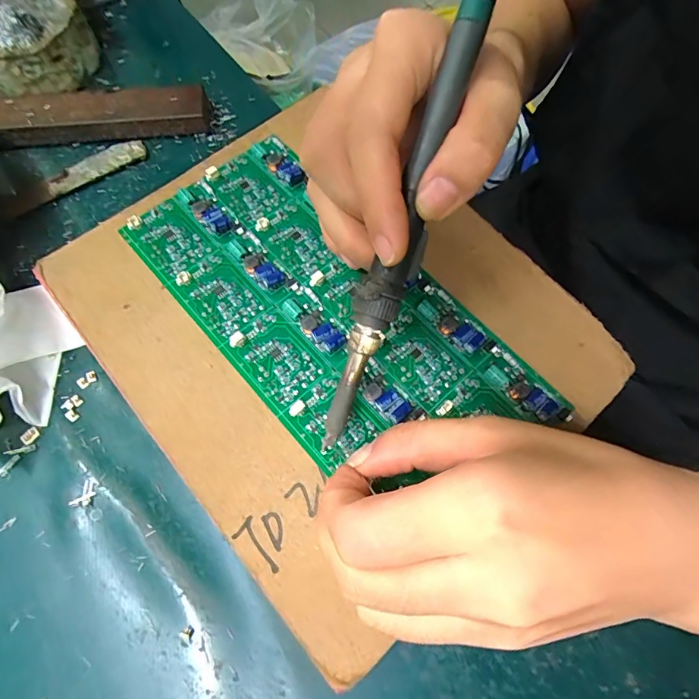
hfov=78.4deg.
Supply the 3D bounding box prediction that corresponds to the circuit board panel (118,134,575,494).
[{"bbox_3d":[-0.012,-0.021,0.213,0.103,0.010,0.209,-40,75,-13],"label":"circuit board panel"}]

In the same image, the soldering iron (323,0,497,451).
[{"bbox_3d":[0.023,-0.051,0.164,0.016,0.013,0.196,19,101,7],"label":"soldering iron"}]

